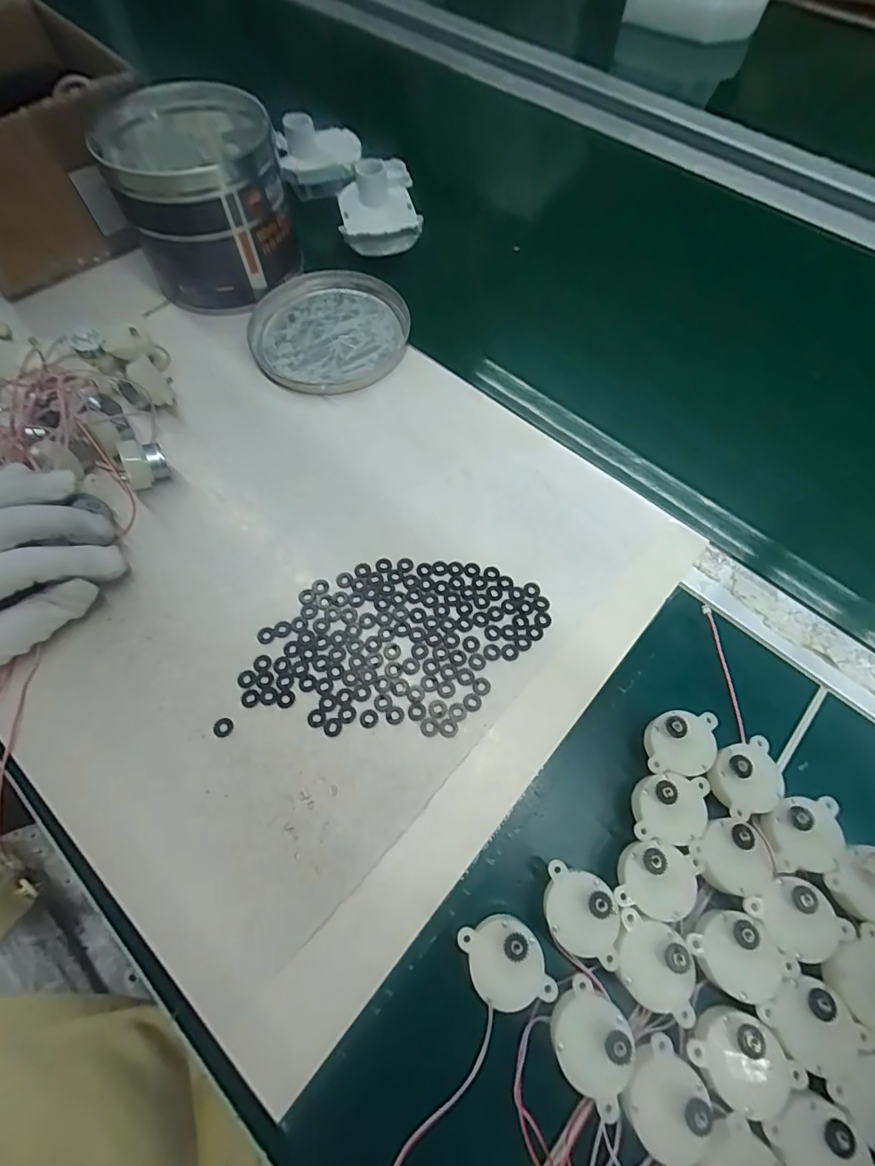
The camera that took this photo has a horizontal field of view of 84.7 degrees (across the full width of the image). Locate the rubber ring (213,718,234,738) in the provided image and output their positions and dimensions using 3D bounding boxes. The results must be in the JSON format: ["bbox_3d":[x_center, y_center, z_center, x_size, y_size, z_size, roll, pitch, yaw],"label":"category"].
[{"bbox_3d":[-0.121,0.081,0.270,0.011,0.004,0.011,0,65,-1],"label":"rubber ring"}]

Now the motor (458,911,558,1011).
[{"bbox_3d":[0.030,0.170,0.218,0.032,0.031,0.034,-18,67,-9],"label":"motor"}]

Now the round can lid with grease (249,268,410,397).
[{"bbox_3d":[-0.090,-0.214,0.404,0.127,0.013,0.132,-7,66,-4],"label":"round can lid with grease"}]

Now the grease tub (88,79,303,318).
[{"bbox_3d":[-0.190,-0.312,0.399,0.122,0.109,0.135,-24,68,-11],"label":"grease tub"}]

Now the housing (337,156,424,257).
[{"bbox_3d":[-0.055,-0.351,0.447,0.072,0.054,0.079,-10,66,-5],"label":"housing"}]

